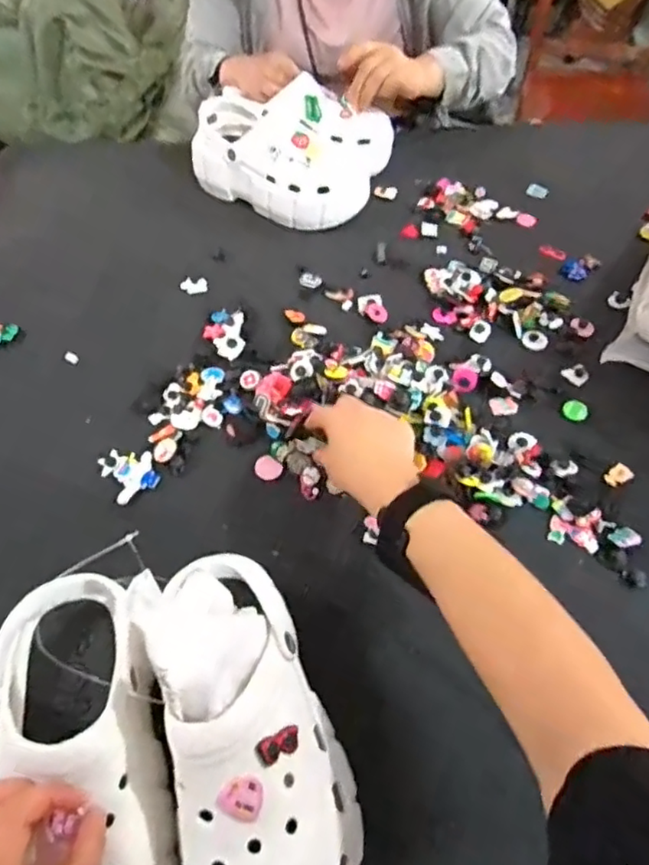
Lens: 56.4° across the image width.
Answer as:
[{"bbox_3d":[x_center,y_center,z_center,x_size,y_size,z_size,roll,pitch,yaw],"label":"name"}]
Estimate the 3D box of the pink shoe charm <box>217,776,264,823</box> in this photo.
[{"bbox_3d":[-0.047,0.210,0.349,0.025,0.007,0.022,29,75,-5],"label":"pink shoe charm"}]

